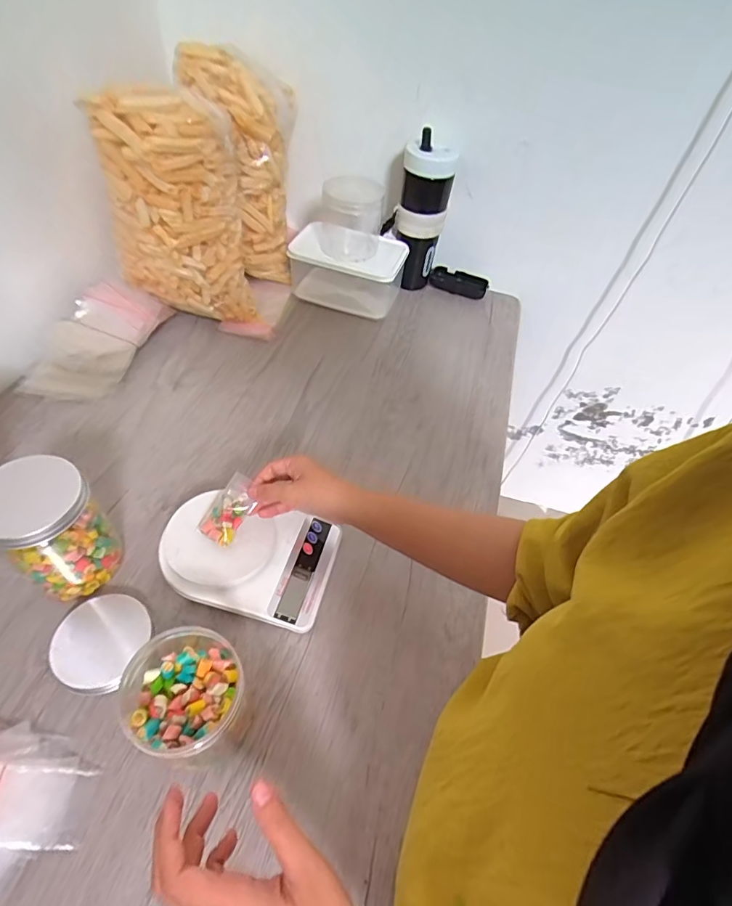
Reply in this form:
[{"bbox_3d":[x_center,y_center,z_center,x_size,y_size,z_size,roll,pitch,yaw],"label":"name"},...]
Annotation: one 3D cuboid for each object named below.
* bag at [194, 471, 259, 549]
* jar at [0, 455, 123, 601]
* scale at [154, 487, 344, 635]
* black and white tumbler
[{"bbox_3d":[-0.148,0.059,0.510,0.045,0.021,0.073,26,74,17],"label":"bag"},{"bbox_3d":[-0.295,0.077,0.456,0.083,0.133,0.076,3,50,-3],"label":"jar"},{"bbox_3d":[-0.125,0.110,0.510,0.171,0.043,0.120,13,50,5],"label":"scale"},{"bbox_3d":[0.086,-0.401,0.828,0.100,0.232,0.076,12,50,4],"label":"black and white tumbler"}]

